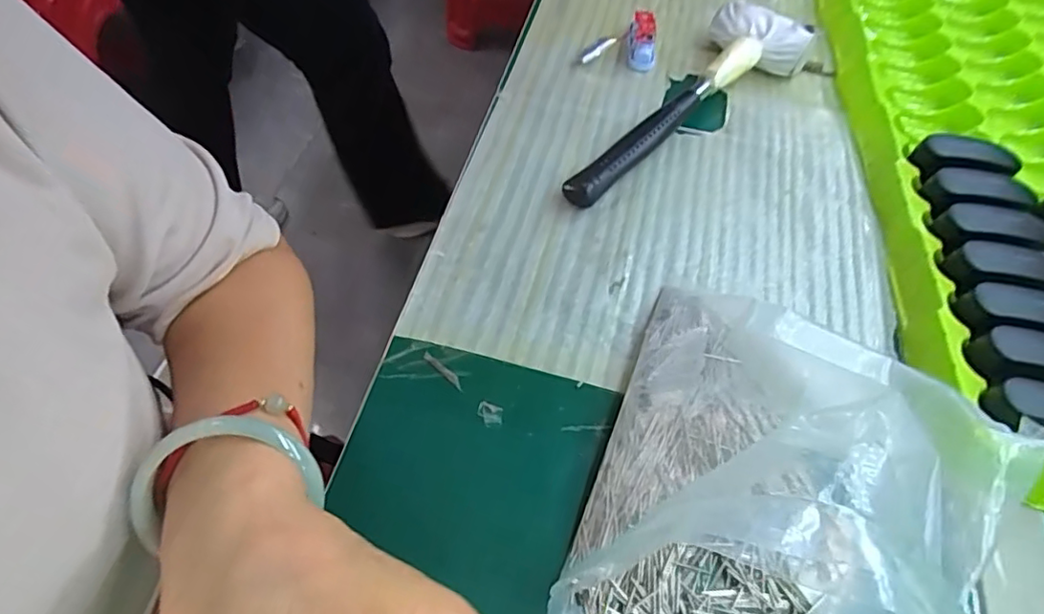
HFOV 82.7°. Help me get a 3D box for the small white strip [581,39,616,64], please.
[{"bbox_3d":[0.060,-0.203,0.466,0.030,0.009,0.006,-34,55,9],"label":"small white strip"}]

